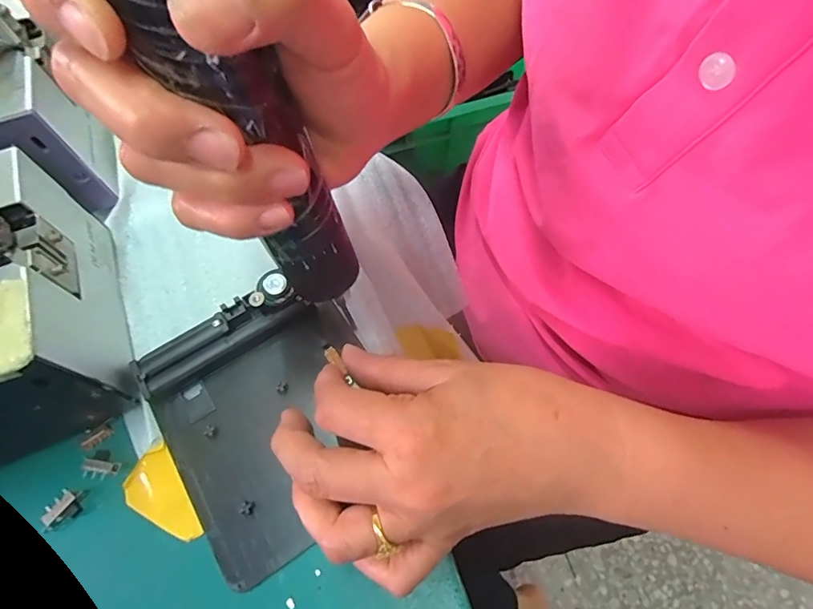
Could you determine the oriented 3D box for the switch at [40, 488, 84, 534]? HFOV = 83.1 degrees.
[{"bbox_3d":[-0.170,0.101,0.226,0.012,0.006,0.021,31,70,16],"label":"switch"}]

